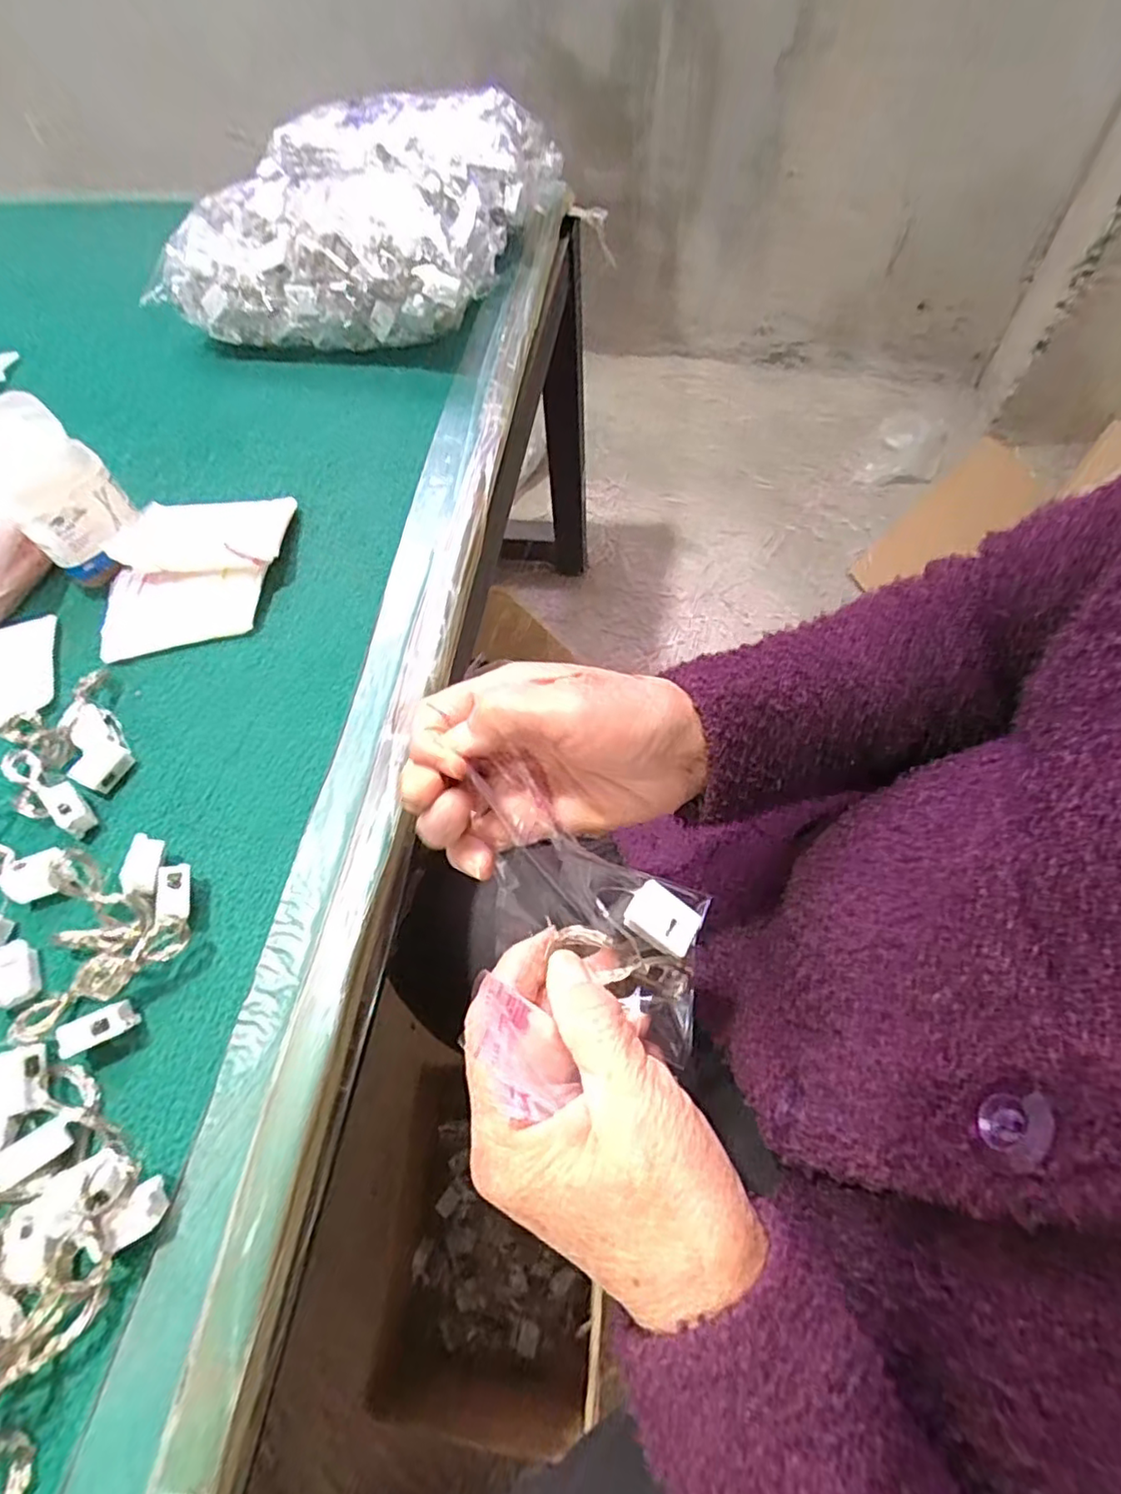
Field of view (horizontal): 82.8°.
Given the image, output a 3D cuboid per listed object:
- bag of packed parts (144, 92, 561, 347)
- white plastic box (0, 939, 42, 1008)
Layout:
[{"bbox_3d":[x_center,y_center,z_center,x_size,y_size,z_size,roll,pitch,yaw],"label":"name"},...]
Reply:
[{"bbox_3d":[-0.171,-0.485,0.583,0.263,0.105,0.295,11,62,8],"label":"bag of packed parts"},{"bbox_3d":[-0.267,0.110,0.306,0.021,0.011,0.029,-27,63,-12],"label":"white plastic box"}]

